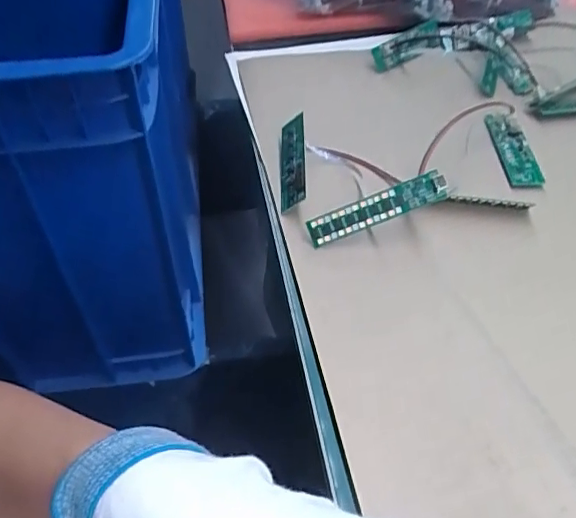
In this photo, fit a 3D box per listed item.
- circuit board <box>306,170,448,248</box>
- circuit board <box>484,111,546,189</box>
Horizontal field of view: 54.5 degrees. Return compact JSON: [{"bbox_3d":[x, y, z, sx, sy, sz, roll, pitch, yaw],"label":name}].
[{"bbox_3d":[0.053,-0.030,0.333,0.084,0.018,0.005,-20,10,5],"label":"circuit board"},{"bbox_3d":[0.157,-0.077,0.391,0.023,0.010,0.073,0,45,-2],"label":"circuit board"}]

